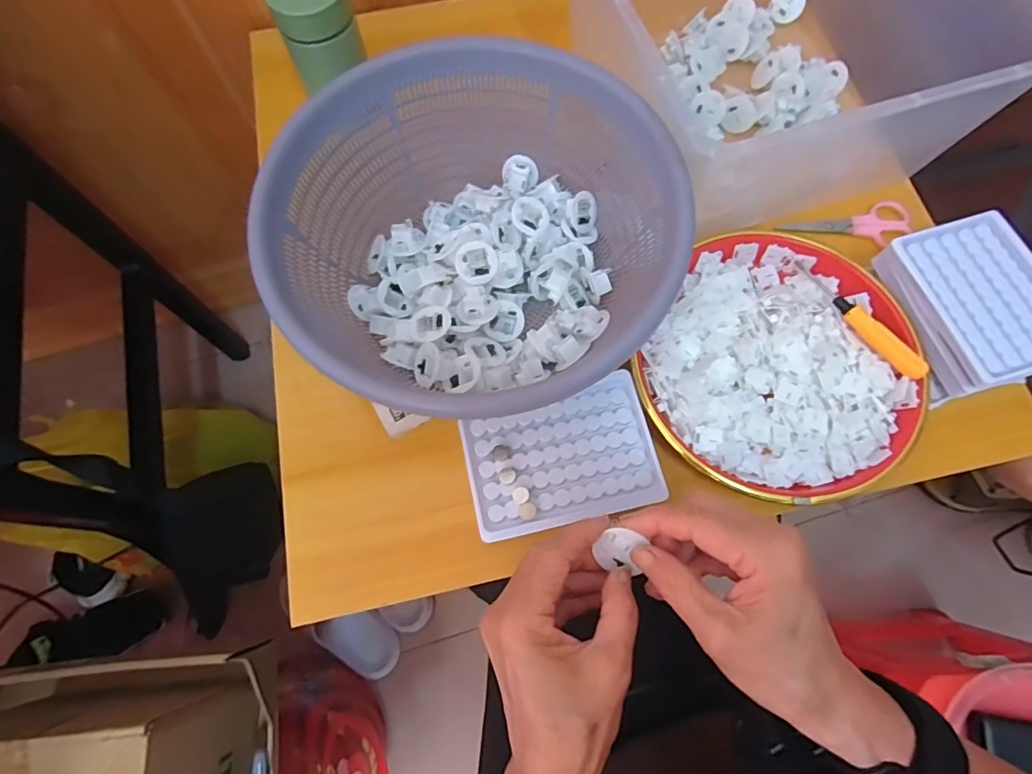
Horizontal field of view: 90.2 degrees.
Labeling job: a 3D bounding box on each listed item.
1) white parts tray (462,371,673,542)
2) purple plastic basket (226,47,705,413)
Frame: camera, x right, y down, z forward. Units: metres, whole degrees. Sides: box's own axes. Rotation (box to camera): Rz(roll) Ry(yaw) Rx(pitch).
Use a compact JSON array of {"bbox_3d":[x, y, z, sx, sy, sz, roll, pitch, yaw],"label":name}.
[{"bbox_3d":[0.031,0.049,0.365,0.129,0.022,0.091,-13,73,-3],"label":"white parts tray"},{"bbox_3d":[-0.034,-0.110,0.389,0.271,0.101,0.265,0,72,0],"label":"purple plastic basket"}]

